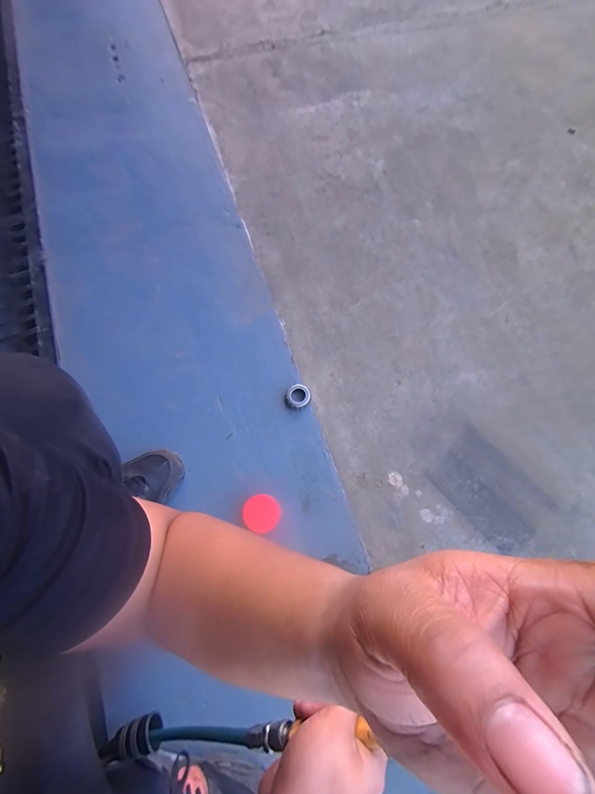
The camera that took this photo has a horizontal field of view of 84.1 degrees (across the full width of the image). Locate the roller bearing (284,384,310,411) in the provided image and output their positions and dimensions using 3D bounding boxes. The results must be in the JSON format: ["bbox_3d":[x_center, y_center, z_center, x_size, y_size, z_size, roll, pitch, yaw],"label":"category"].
[{"bbox_3d":[0.000,0.001,0.690,0.052,0.024,0.052,6,72,2],"label":"roller bearing"}]

